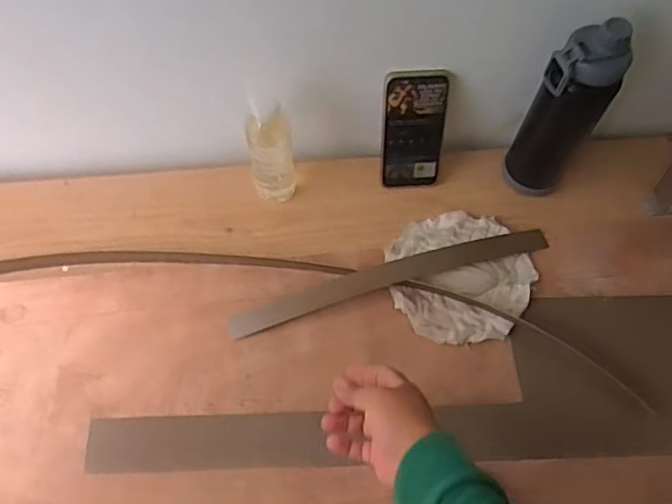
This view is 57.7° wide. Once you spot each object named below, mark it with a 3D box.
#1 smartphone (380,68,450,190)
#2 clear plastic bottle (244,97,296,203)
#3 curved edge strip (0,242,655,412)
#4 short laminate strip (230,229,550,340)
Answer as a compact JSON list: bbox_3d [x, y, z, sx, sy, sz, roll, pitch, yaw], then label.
[{"bbox_3d":[0.101,-0.156,0.794,0.081,0.166,0.014,-2,42,-2],"label":"smartphone"},{"bbox_3d":[-0.082,-0.118,0.763,0.058,0.168,0.046,-5,65,-3],"label":"clear plastic bottle"},{"bbox_3d":[-0.084,0.057,0.755,0.886,0.026,0.121,9,65,3],"label":"curved edge strip"},{"bbox_3d":[0.073,0.029,0.770,0.415,0.024,0.037,-16,66,-8],"label":"short laminate strip"}]

